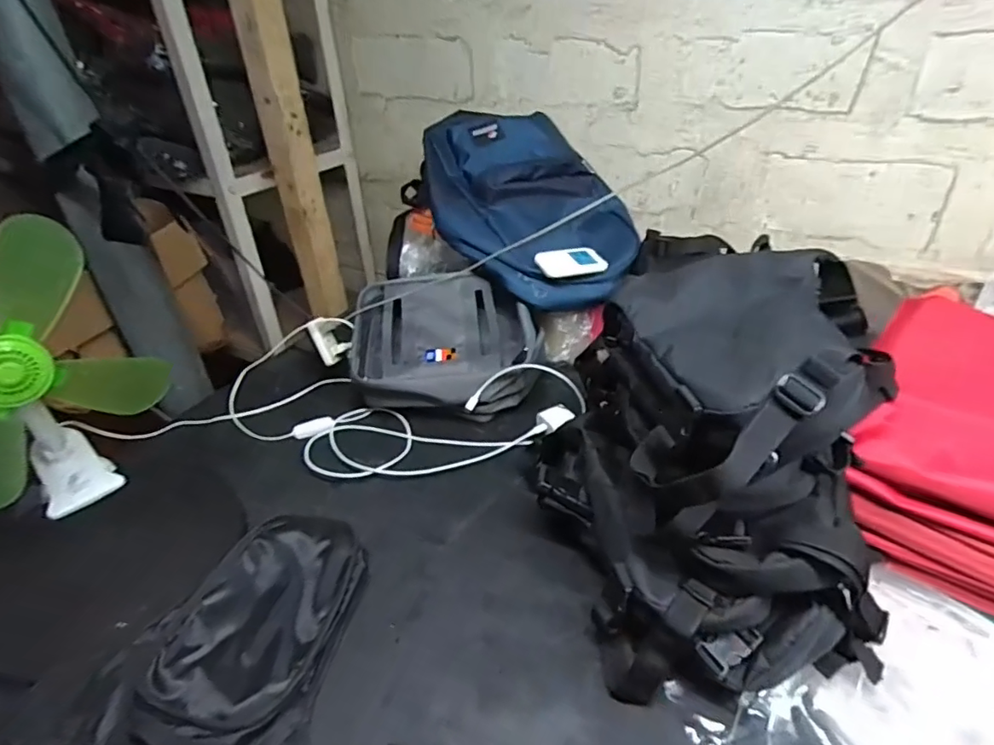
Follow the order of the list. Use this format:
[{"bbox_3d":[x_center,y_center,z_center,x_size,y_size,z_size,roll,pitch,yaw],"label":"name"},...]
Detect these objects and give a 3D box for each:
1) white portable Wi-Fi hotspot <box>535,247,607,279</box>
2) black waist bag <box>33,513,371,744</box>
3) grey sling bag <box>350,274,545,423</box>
[{"bbox_3d":[0.120,-0.180,0.890,0.122,0.008,0.055,-10,62,-23],"label":"white portable Wi-Fi hotspot"},{"bbox_3d":[-0.256,0.277,0.545,0.246,0.045,0.305,1,35,8],"label":"black waist bag"},{"bbox_3d":[-0.078,-0.038,0.885,0.296,0.144,0.203,0,35,6],"label":"grey sling bag"}]

